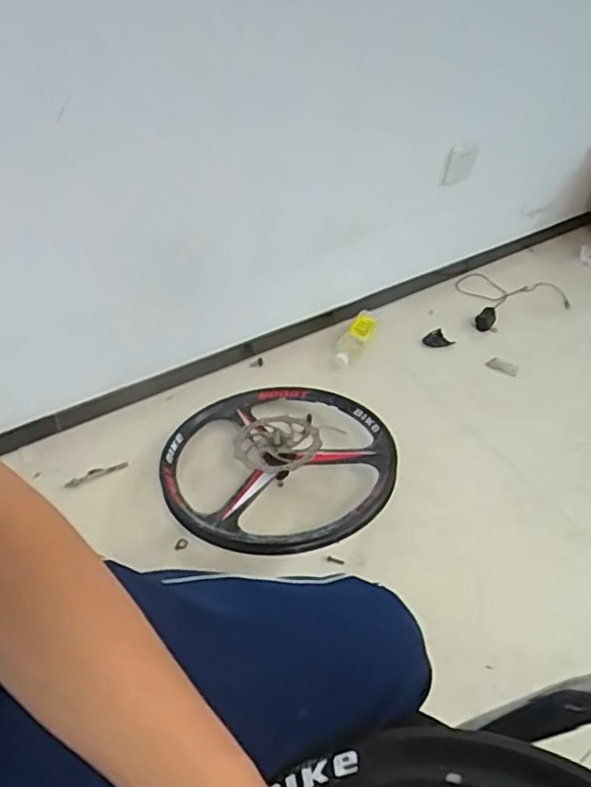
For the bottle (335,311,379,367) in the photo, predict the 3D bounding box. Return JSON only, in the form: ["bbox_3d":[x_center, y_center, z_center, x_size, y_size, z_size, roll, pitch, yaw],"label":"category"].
[{"bbox_3d":[0.146,-0.138,1.403,0.065,0.049,0.200,22,49,14],"label":"bottle"}]

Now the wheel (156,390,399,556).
[{"bbox_3d":[-0.029,0.118,1.078,0.389,0.081,0.410,3,47,-3],"label":"wheel"}]

